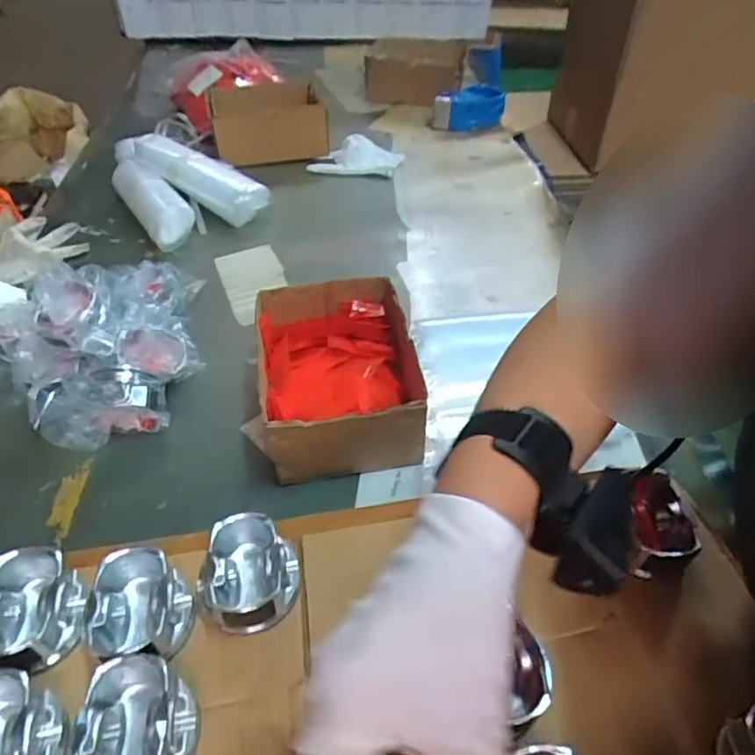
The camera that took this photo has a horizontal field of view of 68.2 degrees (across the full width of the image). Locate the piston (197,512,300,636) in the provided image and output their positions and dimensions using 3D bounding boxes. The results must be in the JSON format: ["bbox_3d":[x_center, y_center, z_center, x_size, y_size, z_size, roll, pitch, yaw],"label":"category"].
[{"bbox_3d":[-0.092,0.141,0.400,0.068,0.048,0.069,1,46,-1],"label":"piston"}]

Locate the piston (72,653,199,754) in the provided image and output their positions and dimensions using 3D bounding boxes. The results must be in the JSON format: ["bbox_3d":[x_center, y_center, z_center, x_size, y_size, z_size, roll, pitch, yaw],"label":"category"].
[{"bbox_3d":[-0.141,0.211,0.333,0.061,0.047,0.073,-11,47,-12],"label":"piston"}]

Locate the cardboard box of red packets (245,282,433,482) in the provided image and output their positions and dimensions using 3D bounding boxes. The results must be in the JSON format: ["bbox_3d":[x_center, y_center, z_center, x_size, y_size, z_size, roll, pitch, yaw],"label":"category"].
[{"bbox_3d":[-0.053,-0.006,0.589,0.168,0.083,0.206,-6,46,-8],"label":"cardboard box of red packets"}]

